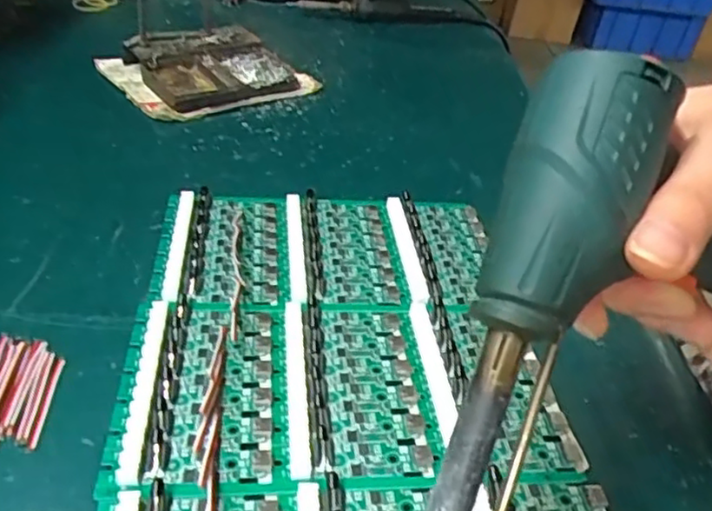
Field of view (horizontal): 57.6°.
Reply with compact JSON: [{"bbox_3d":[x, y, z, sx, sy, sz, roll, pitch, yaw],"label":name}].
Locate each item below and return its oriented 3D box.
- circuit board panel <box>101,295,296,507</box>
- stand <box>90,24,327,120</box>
[{"bbox_3d":[-0.064,0.053,0.278,0.070,0.008,0.101,0,36,-9],"label":"circuit board panel"},{"bbox_3d":[-0.120,-0.157,0.536,0.142,0.034,0.108,-20,43,-32],"label":"stand"}]

